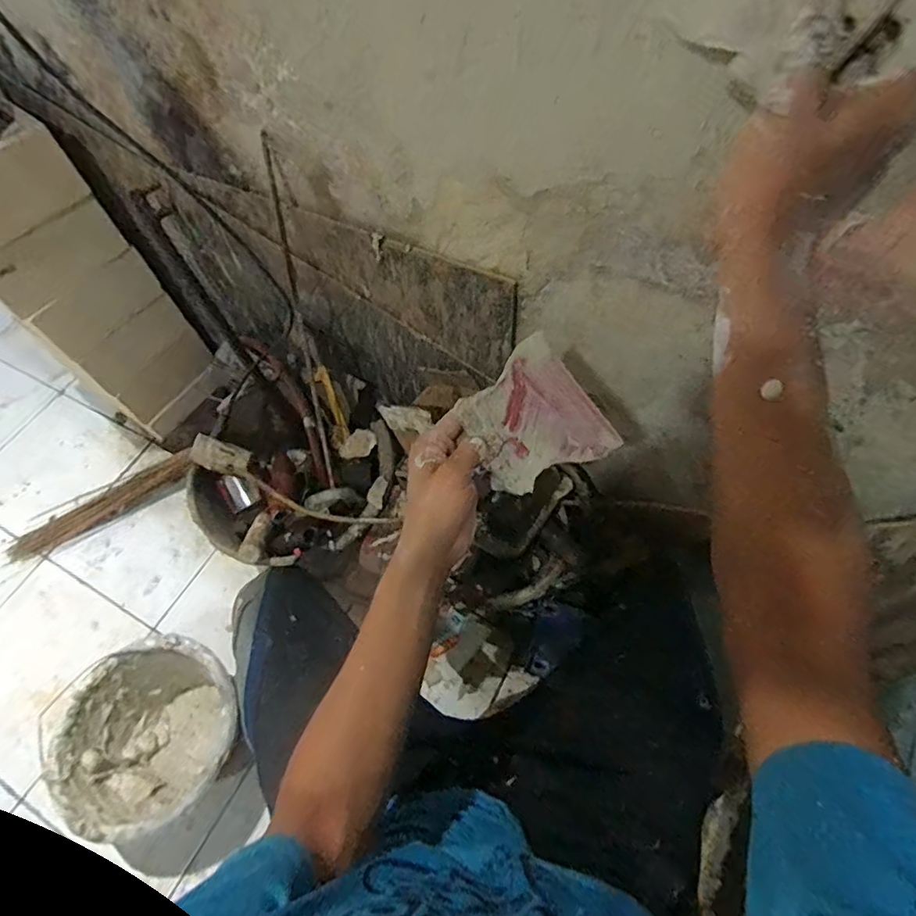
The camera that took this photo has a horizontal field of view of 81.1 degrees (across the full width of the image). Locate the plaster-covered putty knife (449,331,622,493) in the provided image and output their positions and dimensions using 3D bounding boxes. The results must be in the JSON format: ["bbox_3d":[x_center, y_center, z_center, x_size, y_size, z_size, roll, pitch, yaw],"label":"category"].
[{"bbox_3d":[0.063,-0.035,0.472,0.110,0.007,0.120,-31,79,-7],"label":"plaster-covered putty knife"}]

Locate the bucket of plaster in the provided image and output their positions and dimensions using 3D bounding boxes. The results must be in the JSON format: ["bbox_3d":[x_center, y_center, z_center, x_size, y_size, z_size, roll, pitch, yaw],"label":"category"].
[{"bbox_3d":[-0.438,0.415,0.816,0.248,0.172,0.234,-2,62,3],"label":"bucket of plaster"}]

